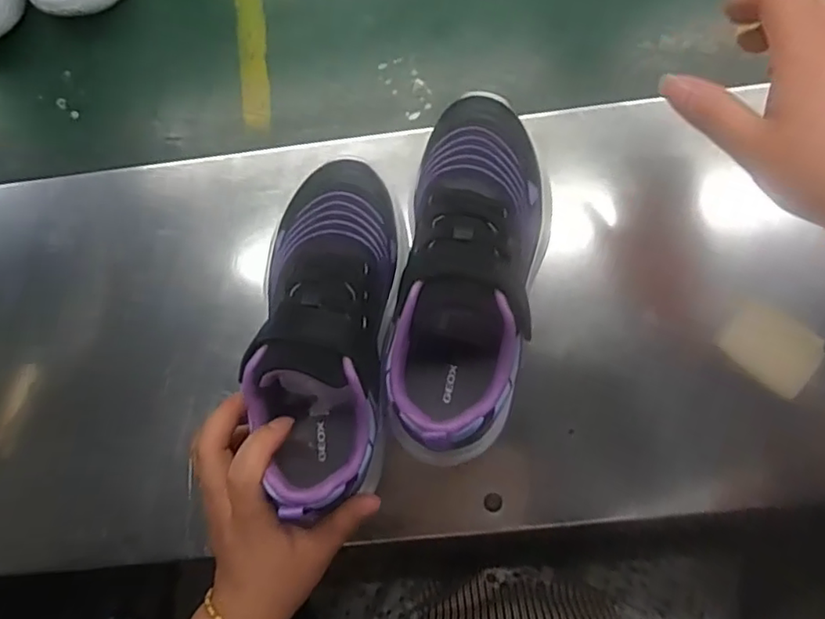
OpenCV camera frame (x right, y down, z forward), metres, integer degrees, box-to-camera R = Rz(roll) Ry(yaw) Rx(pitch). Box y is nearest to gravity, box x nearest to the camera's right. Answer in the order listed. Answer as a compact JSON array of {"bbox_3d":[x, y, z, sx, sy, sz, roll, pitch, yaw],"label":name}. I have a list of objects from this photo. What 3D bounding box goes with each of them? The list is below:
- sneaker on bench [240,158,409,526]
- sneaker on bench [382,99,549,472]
[{"bbox_3d":[-0.048,0.009,0.355,0.076,0.076,0.200,4,81,1],"label":"sneaker on bench"},{"bbox_3d":[0.035,-0.019,0.362,0.076,0.094,0.208,9,80,2],"label":"sneaker on bench"}]

